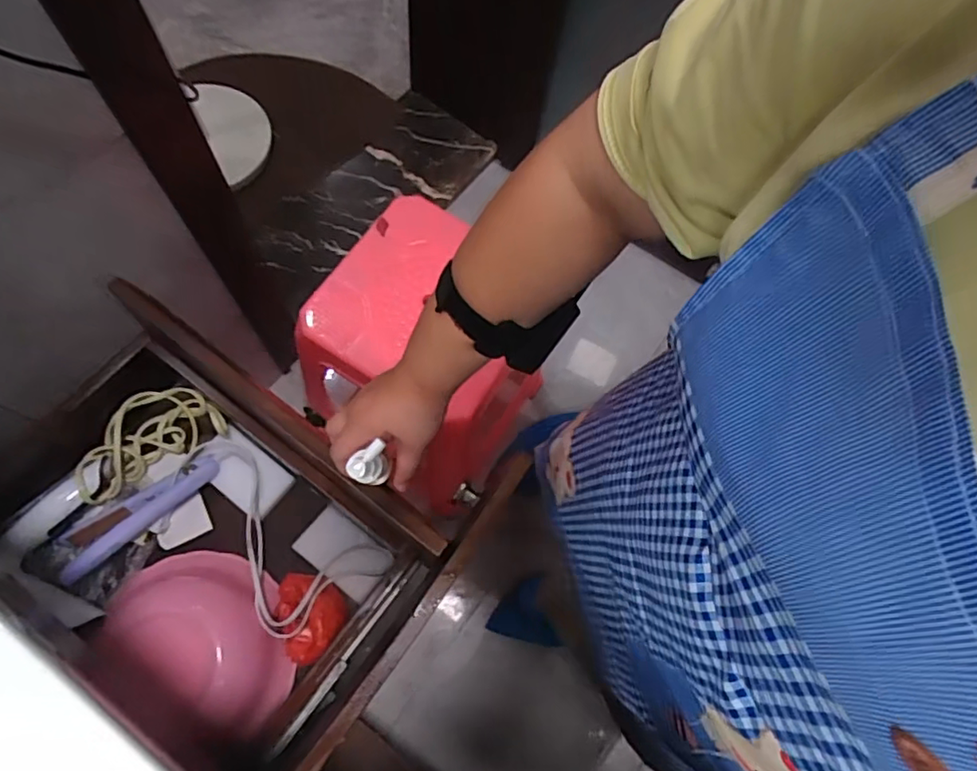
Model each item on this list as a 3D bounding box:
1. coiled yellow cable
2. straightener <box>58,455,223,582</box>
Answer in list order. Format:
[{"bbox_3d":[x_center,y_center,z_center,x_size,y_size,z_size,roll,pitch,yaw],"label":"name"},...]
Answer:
[{"bbox_3d":[-0.371,0.057,0.653,0.160,0.061,0.075,-28,74,-10],"label":"coiled yellow cable"},{"bbox_3d":[-0.372,0.130,0.628,0.172,0.034,0.060,-39,76,-12],"label":"straightener"}]

